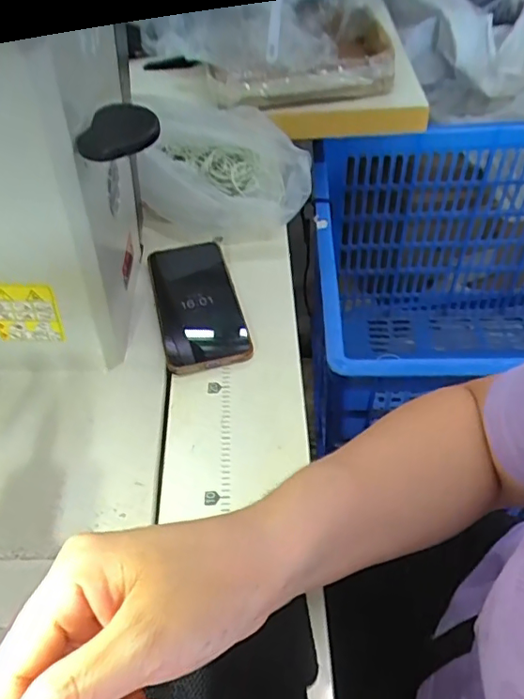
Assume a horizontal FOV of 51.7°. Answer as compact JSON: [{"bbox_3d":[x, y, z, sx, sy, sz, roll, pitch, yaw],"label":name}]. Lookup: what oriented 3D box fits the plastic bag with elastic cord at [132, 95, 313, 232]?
[{"bbox_3d":[-0.037,-0.198,0.572,0.171,0.080,0.123,-2,51,2],"label":"plastic bag with elastic cord"}]

